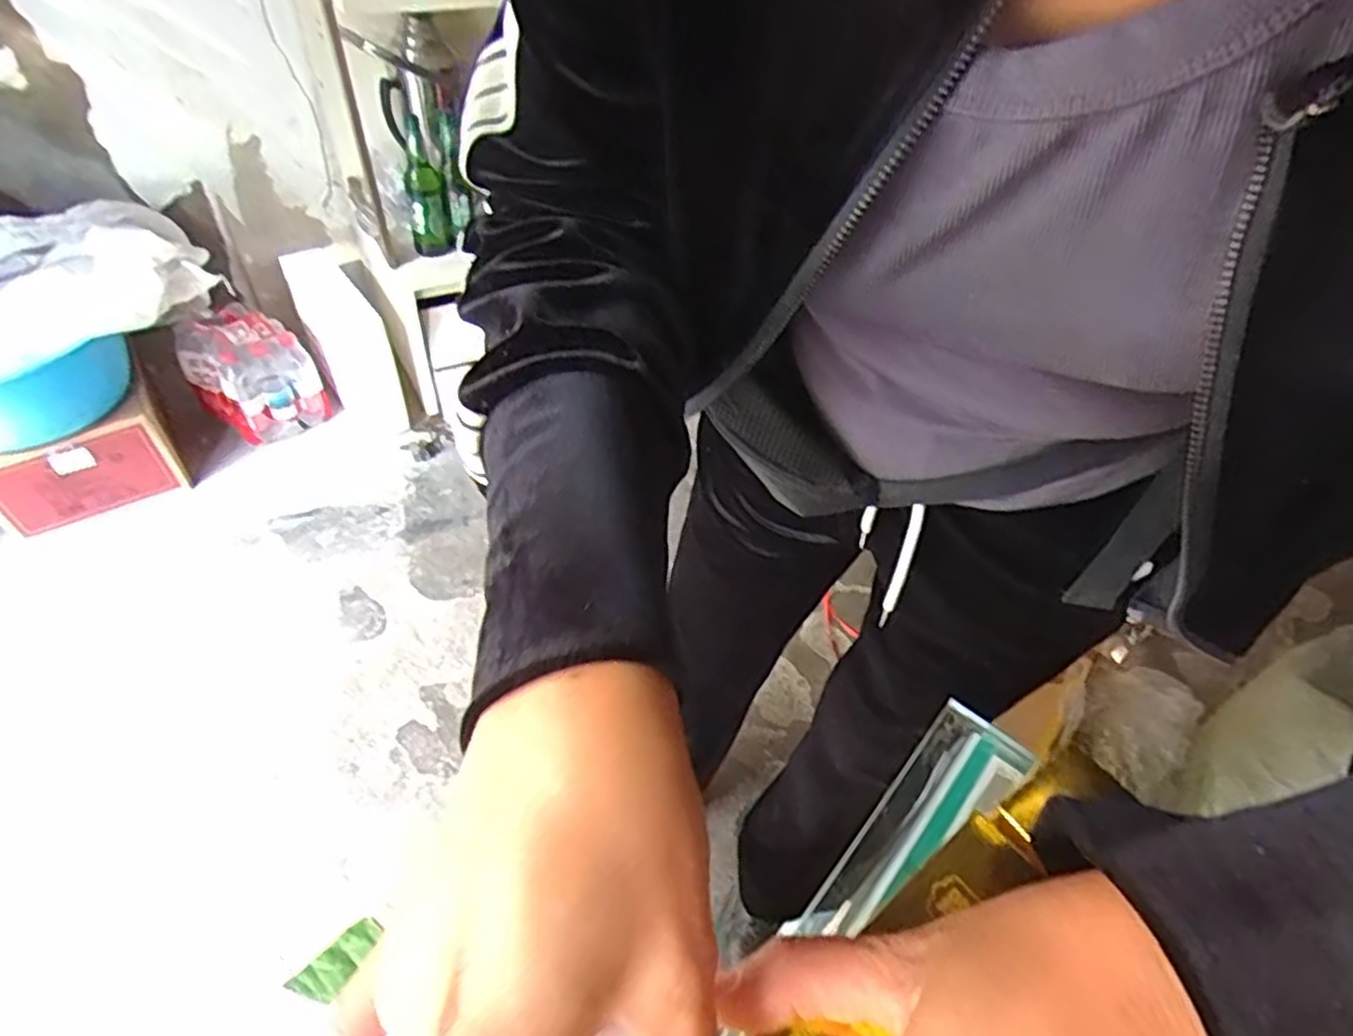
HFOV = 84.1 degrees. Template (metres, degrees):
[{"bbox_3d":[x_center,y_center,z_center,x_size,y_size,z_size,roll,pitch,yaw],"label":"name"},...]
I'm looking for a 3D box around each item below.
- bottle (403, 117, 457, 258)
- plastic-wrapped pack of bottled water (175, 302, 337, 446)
[{"bbox_3d":[-0.453,-0.588,1.357,0.075,0.232,0.064,-8,48,-12],"label":"bottle"},{"bbox_3d":[-0.880,-0.304,1.568,0.237,0.270,0.127,-20,51,-21],"label":"plastic-wrapped pack of bottled water"}]

